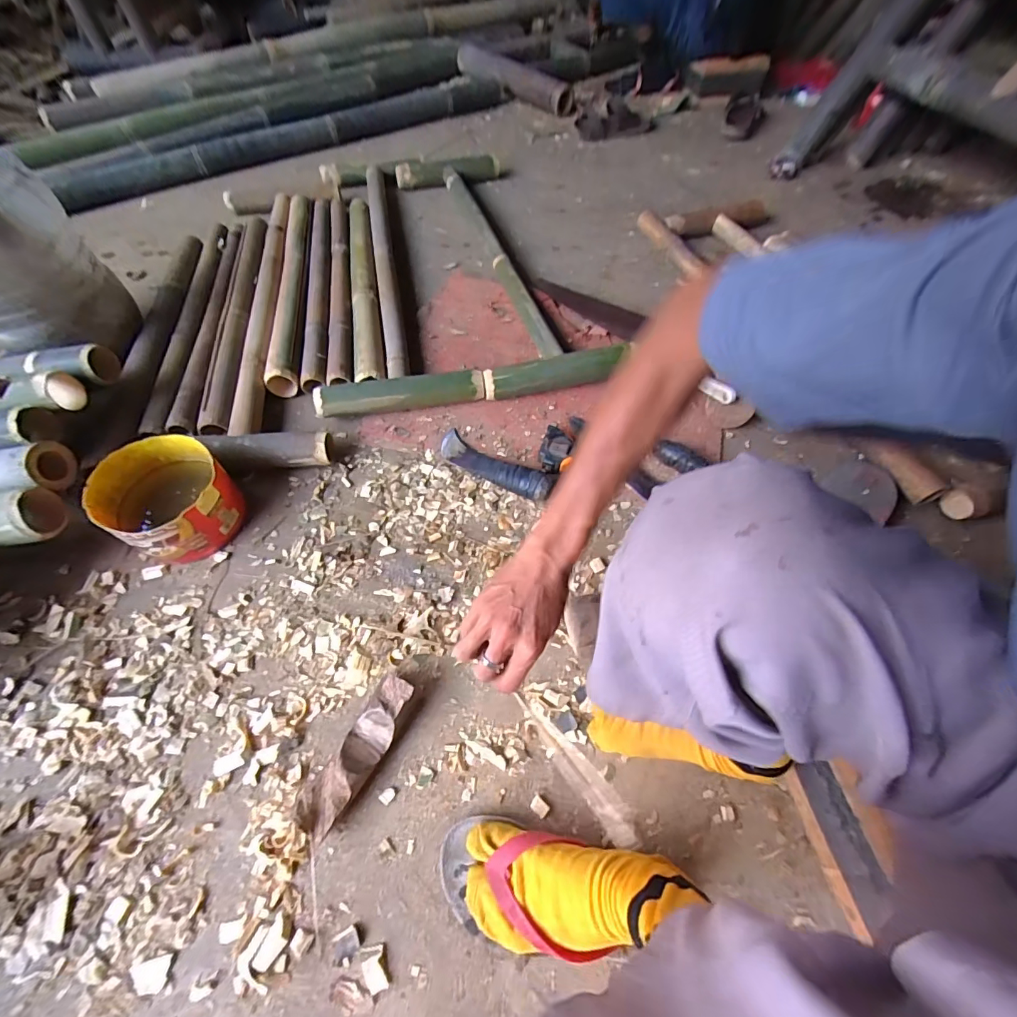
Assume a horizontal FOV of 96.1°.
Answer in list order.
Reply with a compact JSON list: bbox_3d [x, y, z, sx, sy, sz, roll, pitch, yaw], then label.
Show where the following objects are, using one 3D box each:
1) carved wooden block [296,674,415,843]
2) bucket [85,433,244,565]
[{"bbox_3d":[-0.161,0.263,0.497,0.046,0.040,0.162,27,63,15],"label":"carved wooden block"},{"bbox_3d":[-0.467,-0.011,0.640,0.159,0.095,0.149,0,59,0],"label":"bucket"}]

